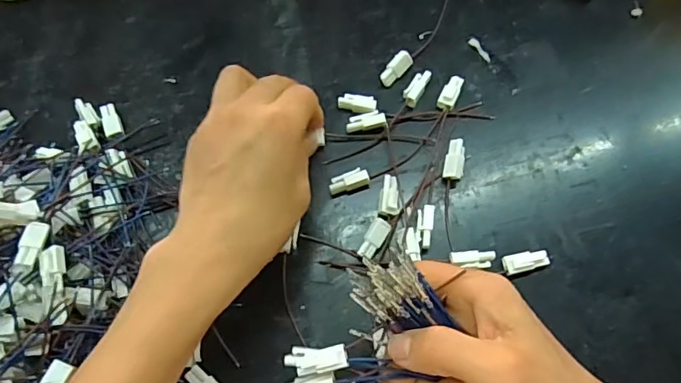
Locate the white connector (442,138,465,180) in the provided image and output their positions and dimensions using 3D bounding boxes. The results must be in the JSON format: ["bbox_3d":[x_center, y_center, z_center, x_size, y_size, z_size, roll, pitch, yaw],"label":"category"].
[{"bbox_3d":[0.071,-0.019,0.326,0.012,0.012,0.025,10,69,6],"label":"white connector"}]

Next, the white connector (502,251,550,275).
[{"bbox_3d":[0.108,0.041,0.302,0.025,0.008,0.011,-10,69,-2],"label":"white connector"}]

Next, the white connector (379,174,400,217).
[{"bbox_3d":[0.030,0.002,0.320,0.012,0.010,0.025,3,69,3],"label":"white connector"}]

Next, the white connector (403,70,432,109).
[{"bbox_3d":[0.051,-0.069,0.348,0.011,0.010,0.028,26,72,12],"label":"white connector"}]

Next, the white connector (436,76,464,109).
[{"bbox_3d":[0.074,-0.066,0.346,0.011,0.009,0.026,26,72,12],"label":"white connector"}]

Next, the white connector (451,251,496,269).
[{"bbox_3d":[0.076,0.040,0.302,0.025,0.012,0.009,-1,69,2],"label":"white connector"}]

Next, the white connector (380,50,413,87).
[{"bbox_3d":[0.038,-0.083,0.353,0.011,0.006,0.026,42,90,16],"label":"white connector"}]

